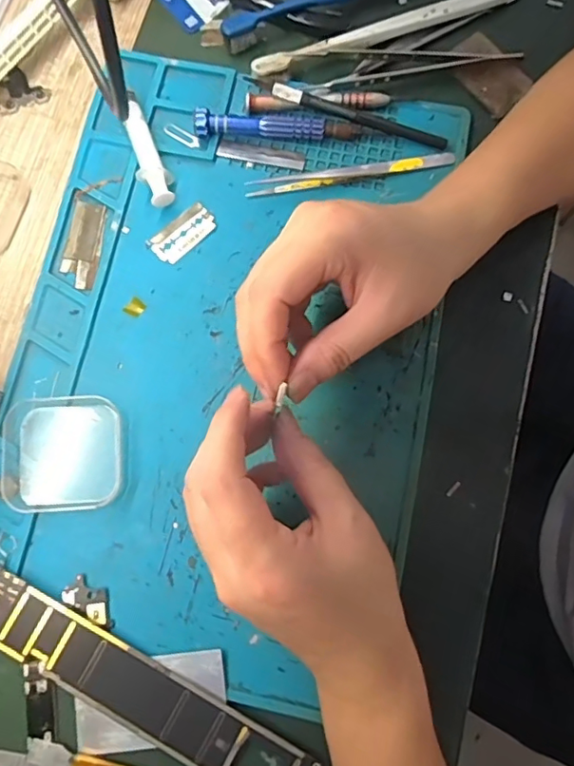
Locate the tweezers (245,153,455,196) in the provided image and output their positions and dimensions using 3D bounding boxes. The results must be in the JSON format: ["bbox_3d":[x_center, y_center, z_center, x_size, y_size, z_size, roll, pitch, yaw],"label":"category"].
[{"bbox_3d":[0.041,-0.135,0.344,0.132,0.009,0.010,-9,78,0],"label":"tweezers"}]

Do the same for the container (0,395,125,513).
[{"bbox_3d":[-0.130,0.040,0.311,0.070,0.011,0.065,-2,78,1],"label":"container"}]

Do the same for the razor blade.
[{"bbox_3d":[-0.066,-0.095,0.341,0.044,0.004,0.022,-42,80,-7],"label":"razor blade"}]

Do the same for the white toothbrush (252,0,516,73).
[{"bbox_3d":[0.069,-0.240,0.363,0.190,0.009,0.021,-22,79,-3],"label":"white toothbrush"}]

